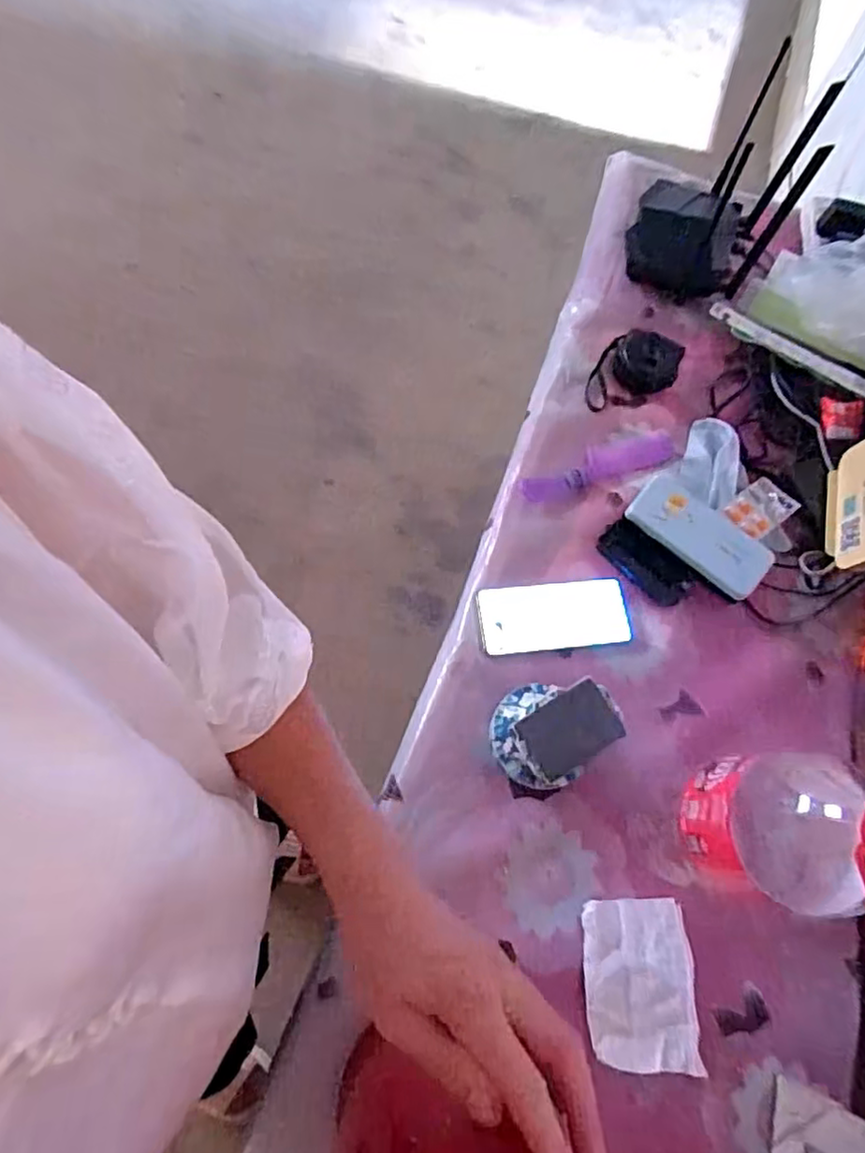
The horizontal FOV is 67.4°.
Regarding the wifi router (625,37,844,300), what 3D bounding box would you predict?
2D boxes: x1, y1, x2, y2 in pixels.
[{"bbox_3d":[0.380,-0.509,0.836,0.186,0.170,0.269,22,69,4],"label":"wifi router"}]

